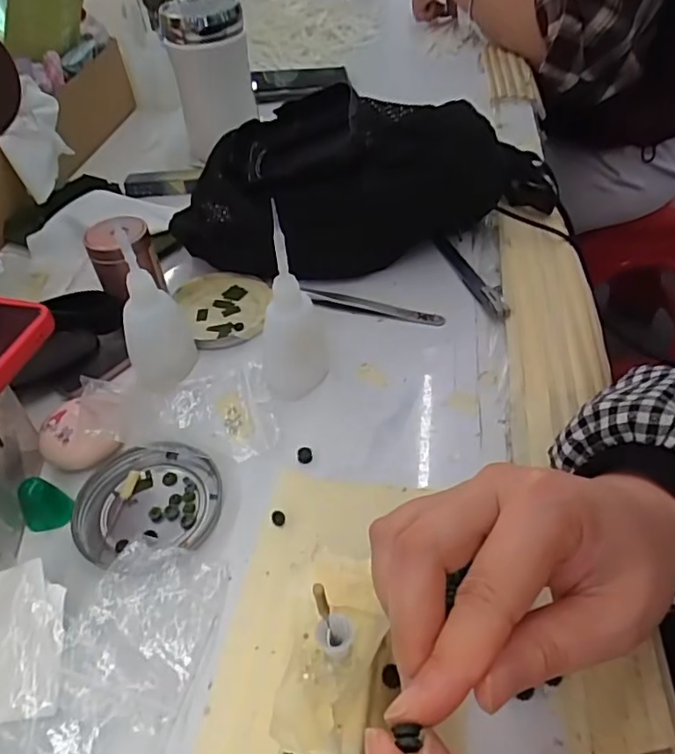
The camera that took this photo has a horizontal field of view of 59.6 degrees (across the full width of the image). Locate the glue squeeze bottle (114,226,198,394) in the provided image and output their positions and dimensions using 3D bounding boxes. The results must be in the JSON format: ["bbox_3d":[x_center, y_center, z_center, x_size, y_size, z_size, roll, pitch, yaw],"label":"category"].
[{"bbox_3d":[-0.118,-0.043,0.367,0.036,0.102,0.035,-5,46,-1],"label":"glue squeeze bottle"}]

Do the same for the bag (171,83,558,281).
[{"bbox_3d":[0.031,-0.149,0.448,0.313,0.120,0.085,-9,46,-6],"label":"bag"}]

